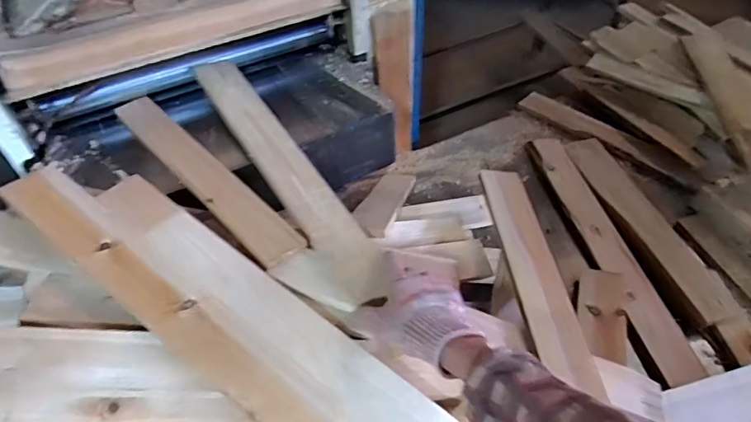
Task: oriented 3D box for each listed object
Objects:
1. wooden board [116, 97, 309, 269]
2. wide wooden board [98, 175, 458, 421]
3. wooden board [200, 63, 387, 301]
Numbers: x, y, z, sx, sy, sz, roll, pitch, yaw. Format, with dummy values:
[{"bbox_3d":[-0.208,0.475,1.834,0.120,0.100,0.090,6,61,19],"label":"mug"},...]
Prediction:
[{"bbox_3d":[-0.255,-0.061,0.725,0.059,0.018,0.435,-34,55,-28],"label":"wooden board"},{"bbox_3d":[-0.147,0.130,0.562,0.494,0.014,0.126,35,54,16],"label":"wide wooden board"},{"bbox_3d":[-0.136,-0.071,0.726,0.068,0.015,0.491,-26,59,-22],"label":"wooden board"}]

